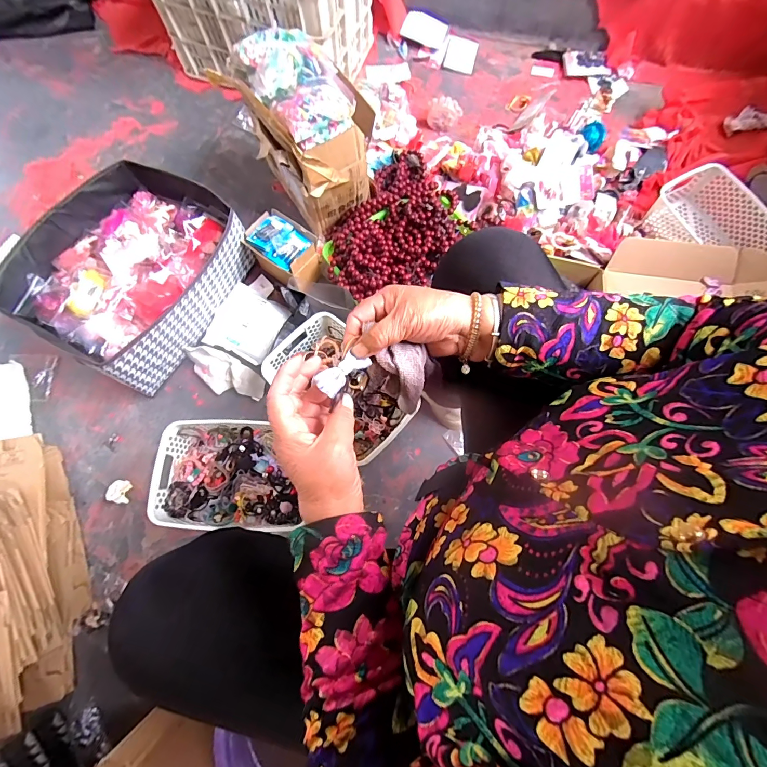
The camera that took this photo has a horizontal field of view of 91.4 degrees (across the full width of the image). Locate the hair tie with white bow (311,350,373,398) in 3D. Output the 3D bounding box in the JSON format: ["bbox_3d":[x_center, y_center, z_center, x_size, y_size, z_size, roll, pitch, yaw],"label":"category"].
[{"bbox_3d":[-0.034,-0.011,0.327,0.021,0.008,0.054,42,59,13],"label":"hair tie with white bow"}]

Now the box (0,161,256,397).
[{"bbox_3d":[-0.531,-0.244,0.816,0.359,0.144,0.413,29,78,9],"label":"box"}]

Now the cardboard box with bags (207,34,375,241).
[{"bbox_3d":[-0.174,-0.535,0.807,0.191,0.278,0.278,-43,78,-9],"label":"cardboard box with bags"}]

